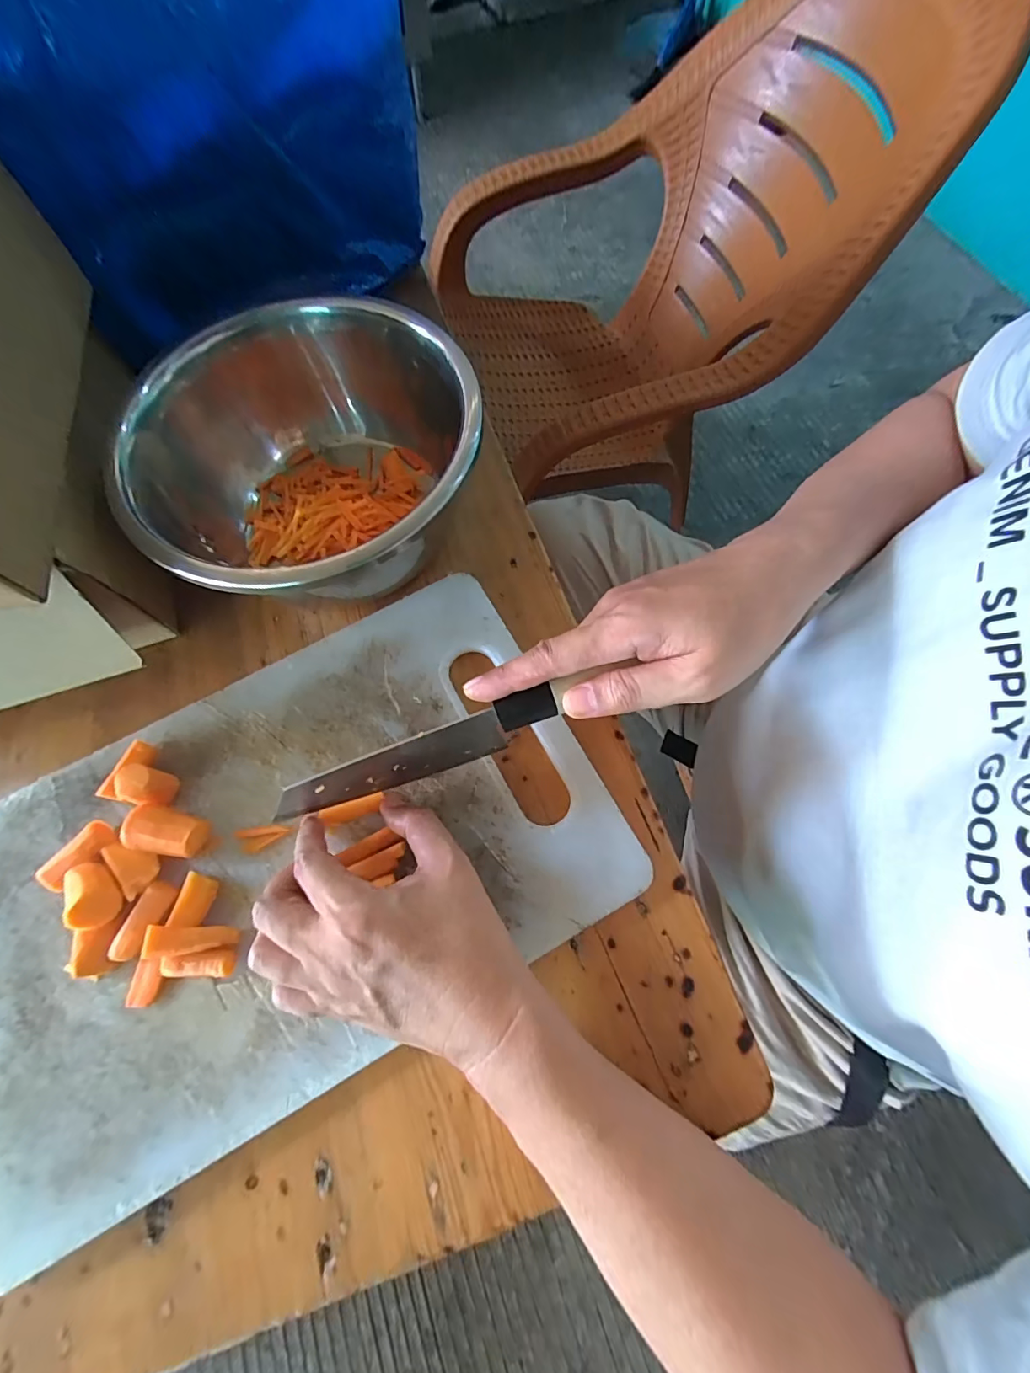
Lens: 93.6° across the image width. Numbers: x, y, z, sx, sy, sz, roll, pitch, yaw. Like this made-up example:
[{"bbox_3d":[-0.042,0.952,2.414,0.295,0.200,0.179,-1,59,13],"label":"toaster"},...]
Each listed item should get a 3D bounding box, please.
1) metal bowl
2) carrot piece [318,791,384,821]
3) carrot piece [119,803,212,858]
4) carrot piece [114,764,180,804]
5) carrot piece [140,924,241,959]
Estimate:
[{"bbox_3d":[-0.135,-0.152,0.345,0.219,0.106,0.223,-1,70,1],"label":"metal bowl"},{"bbox_3d":[-0.100,0.075,0.299,0.037,0.011,0.009,-13,70,-16],"label":"carrot piece"},{"bbox_3d":[-0.210,0.087,0.292,0.039,0.022,0.026,12,71,6],"label":"carrot piece"},{"bbox_3d":[-0.226,0.062,0.301,0.020,0.032,0.021,5,70,4],"label":"carrot piece"},{"bbox_3d":[-0.183,0.143,0.274,0.046,0.010,0.015,8,68,-24],"label":"carrot piece"}]

